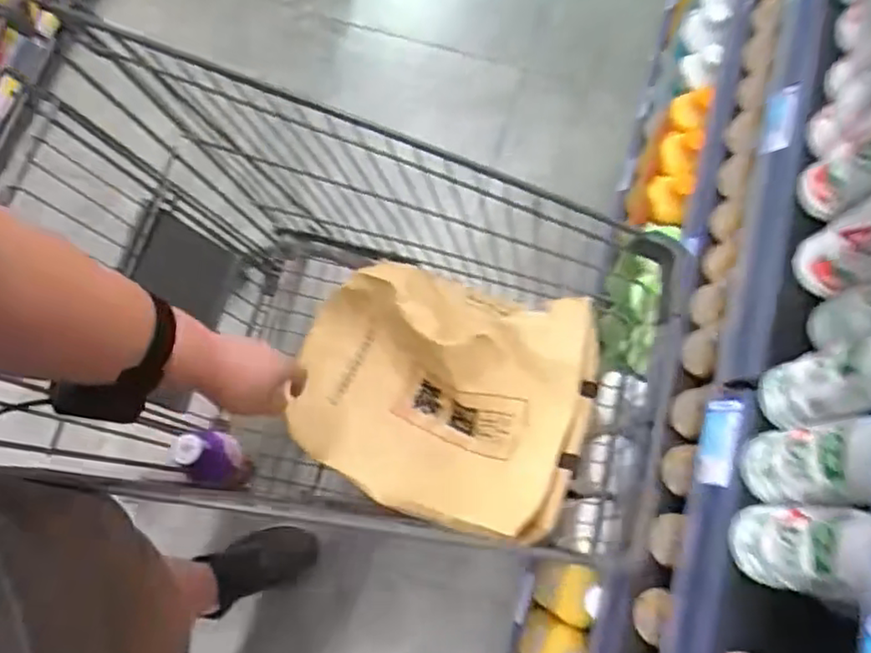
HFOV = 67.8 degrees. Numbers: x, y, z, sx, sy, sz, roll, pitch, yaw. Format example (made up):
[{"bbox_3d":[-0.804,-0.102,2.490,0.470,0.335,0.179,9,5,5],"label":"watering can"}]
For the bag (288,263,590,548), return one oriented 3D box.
[{"bbox_3d":[-0.013,0.075,0.862,0.405,0.147,0.303,15,85,19],"label":"bag"}]

